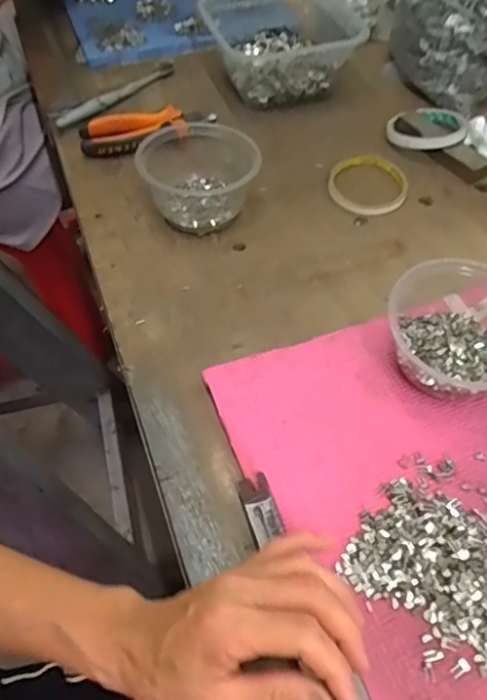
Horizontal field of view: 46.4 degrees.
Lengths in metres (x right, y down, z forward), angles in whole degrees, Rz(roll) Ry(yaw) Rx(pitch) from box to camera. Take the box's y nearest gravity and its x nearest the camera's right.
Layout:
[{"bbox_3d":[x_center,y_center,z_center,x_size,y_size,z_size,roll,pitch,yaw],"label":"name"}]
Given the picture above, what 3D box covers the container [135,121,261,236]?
[{"bbox_3d":[-0.044,-0.175,0.565,0.110,0.062,0.112,-1,55,1],"label":"container"}]

